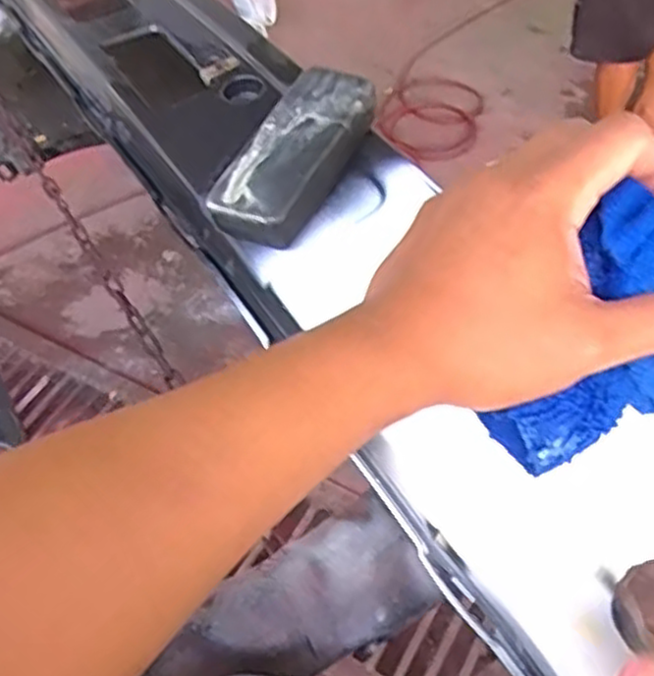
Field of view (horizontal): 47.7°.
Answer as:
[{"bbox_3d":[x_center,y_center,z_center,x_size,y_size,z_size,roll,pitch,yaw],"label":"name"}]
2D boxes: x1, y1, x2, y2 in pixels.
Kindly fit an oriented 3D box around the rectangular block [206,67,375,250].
[{"bbox_3d":[-0.016,-0.097,0.396,0.044,0.027,0.110,22,66,22],"label":"rectangular block"}]

